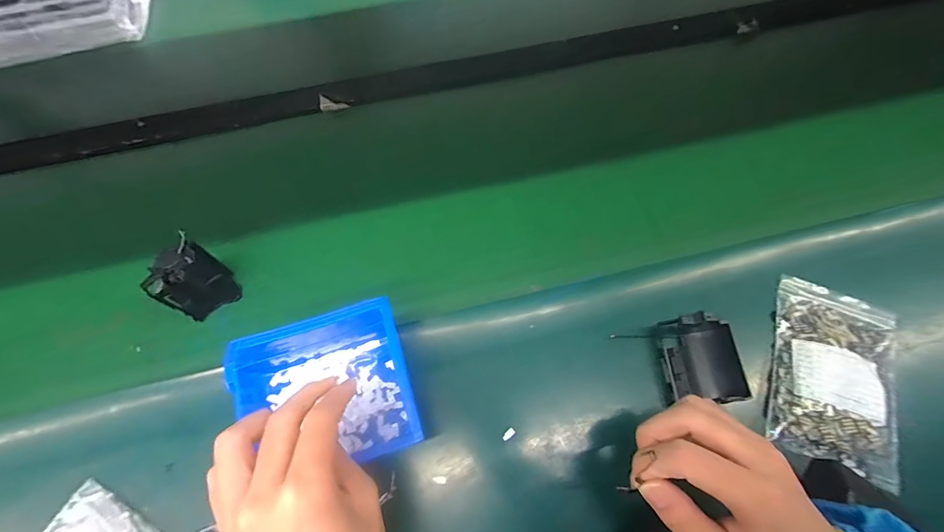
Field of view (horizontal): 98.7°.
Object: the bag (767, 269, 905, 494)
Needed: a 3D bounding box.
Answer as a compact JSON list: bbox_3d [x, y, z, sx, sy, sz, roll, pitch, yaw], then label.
[{"bbox_3d":[0.310,0.091,0.343,0.097,0.016,0.147,20,66,9],"label":"bag"}]

